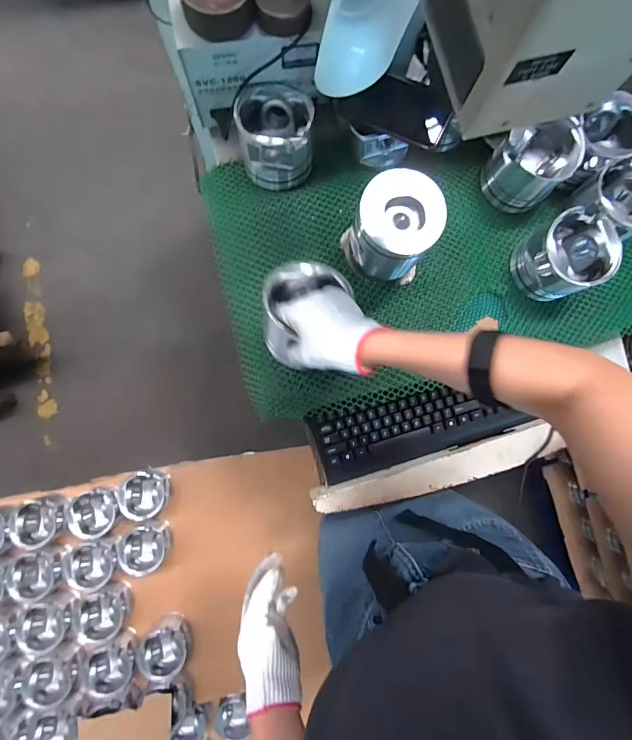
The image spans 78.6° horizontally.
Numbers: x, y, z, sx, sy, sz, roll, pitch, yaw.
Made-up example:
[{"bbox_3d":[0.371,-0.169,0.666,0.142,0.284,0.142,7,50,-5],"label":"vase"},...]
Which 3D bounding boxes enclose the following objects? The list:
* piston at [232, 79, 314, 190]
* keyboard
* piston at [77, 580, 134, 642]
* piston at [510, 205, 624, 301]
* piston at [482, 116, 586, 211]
[{"bbox_3d":[-0.062,-0.356,0.595,0.109,0.097,0.108,-12,85,-6],"label":"piston"},{"bbox_3d":[0.182,0.096,0.681,0.372,0.035,0.118,-14,85,-6],"label":"keyboard"},{"bbox_3d":[-0.524,0.596,0.955,0.117,0.078,0.107,1,84,-5],"label":"piston"},{"bbox_3d":[0.375,-0.172,0.591,0.103,0.109,0.109,1,84,-5],"label":"piston"},{"bbox_3d":[0.330,-0.312,0.605,0.104,0.110,0.092,-19,85,-7],"label":"piston"}]

